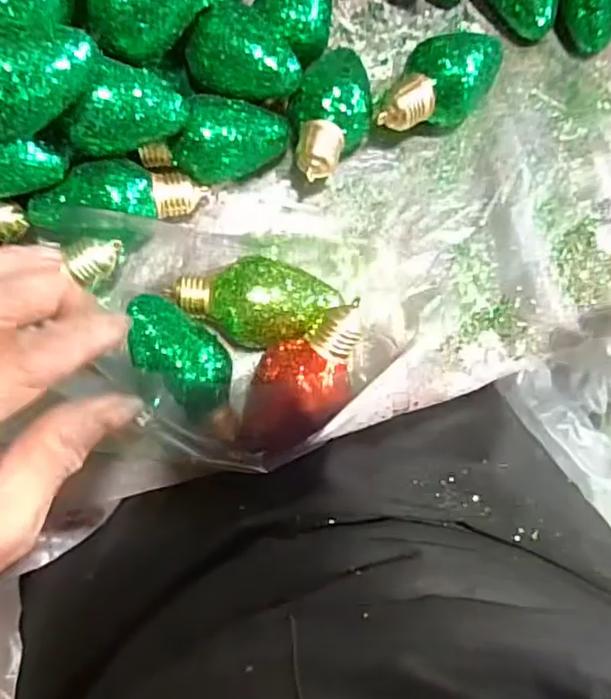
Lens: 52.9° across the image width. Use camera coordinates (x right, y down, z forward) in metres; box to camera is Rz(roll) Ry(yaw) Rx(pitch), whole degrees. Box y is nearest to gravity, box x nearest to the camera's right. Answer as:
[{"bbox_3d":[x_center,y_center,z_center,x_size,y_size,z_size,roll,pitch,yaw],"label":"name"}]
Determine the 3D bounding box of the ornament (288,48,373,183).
[{"bbox_3d":[0.016,-0.143,0.390,0.048,0.045,0.090,7,78,2],"label":"ornament"}]

